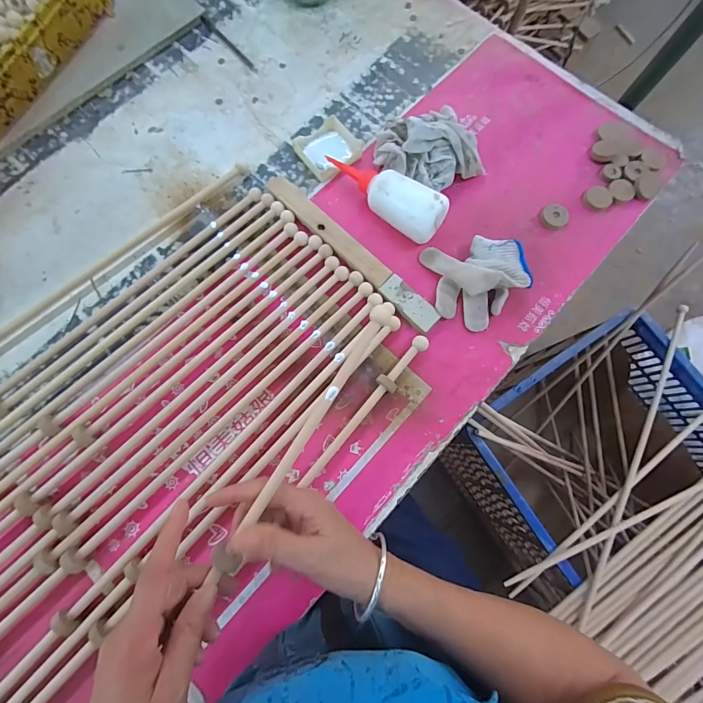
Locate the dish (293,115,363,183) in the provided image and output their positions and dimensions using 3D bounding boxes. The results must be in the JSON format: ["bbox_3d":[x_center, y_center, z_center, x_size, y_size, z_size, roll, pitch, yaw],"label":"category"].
[{"bbox_3d":[-0.033,-0.293,0.505,0.082,0.012,0.080,-39,80,-10],"label":"dish"}]

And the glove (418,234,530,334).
[{"bbox_3d":[0.161,-0.091,0.439,0.115,0.046,0.114,-10,76,-4],"label":"glove"}]

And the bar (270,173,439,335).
[{"bbox_3d":[-0.002,-0.131,0.459,0.289,0.017,0.033,42,79,9],"label":"bar"}]

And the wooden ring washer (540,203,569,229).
[{"bbox_3d":[0.281,-0.187,0.483,0.038,0.010,0.034,-35,79,-9],"label":"wooden ring washer"}]

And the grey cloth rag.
[{"bbox_3d":[0.104,-0.274,0.475,0.128,0.061,0.110,-22,77,-6],"label":"grey cloth rag"}]

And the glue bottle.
[{"bbox_3d":[0.036,-0.206,0.460,0.176,0.059,0.055,32,77,6],"label":"glue bottle"}]

